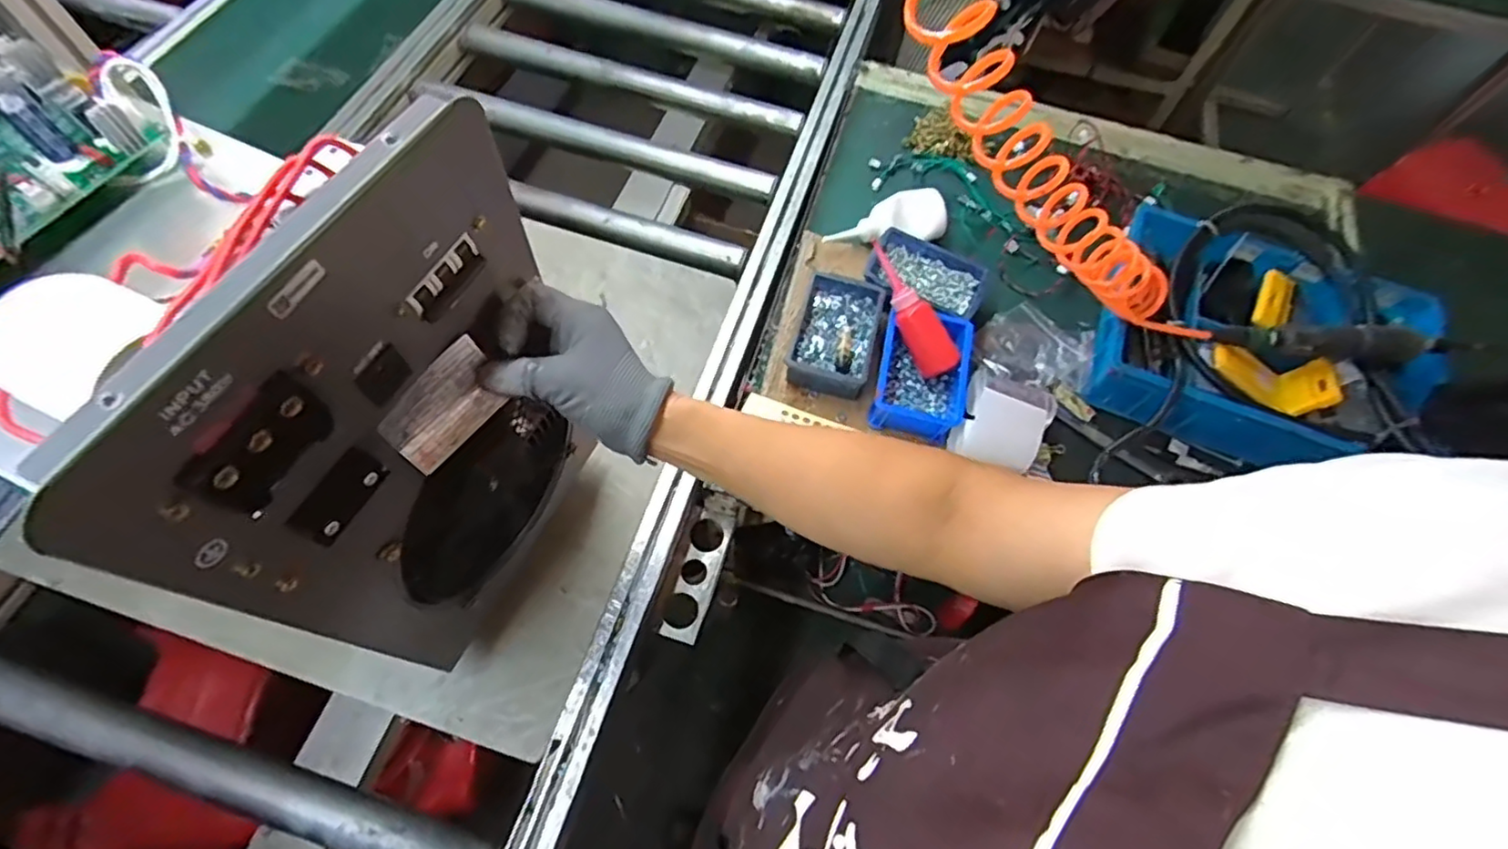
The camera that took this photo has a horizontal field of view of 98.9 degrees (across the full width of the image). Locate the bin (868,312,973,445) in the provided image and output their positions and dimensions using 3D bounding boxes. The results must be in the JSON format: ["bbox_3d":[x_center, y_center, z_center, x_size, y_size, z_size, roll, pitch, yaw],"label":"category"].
[{"bbox_3d":[0.195,-0.061,0.745,0.101,0.050,0.146,13,64,3],"label":"bin"}]

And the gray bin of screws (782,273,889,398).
[{"bbox_3d":[0.098,-0.105,0.769,0.099,0.043,0.144,18,65,5],"label":"gray bin of screws"}]

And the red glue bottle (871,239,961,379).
[{"bbox_3d":[0.176,-0.129,0.732,0.043,0.035,0.164,-35,101,-18],"label":"red glue bottle"}]

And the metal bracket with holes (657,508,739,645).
[{"bbox_3d":[-0.062,0.168,0.722,0.042,0.012,0.145,17,65,5],"label":"metal bracket with holes"}]

